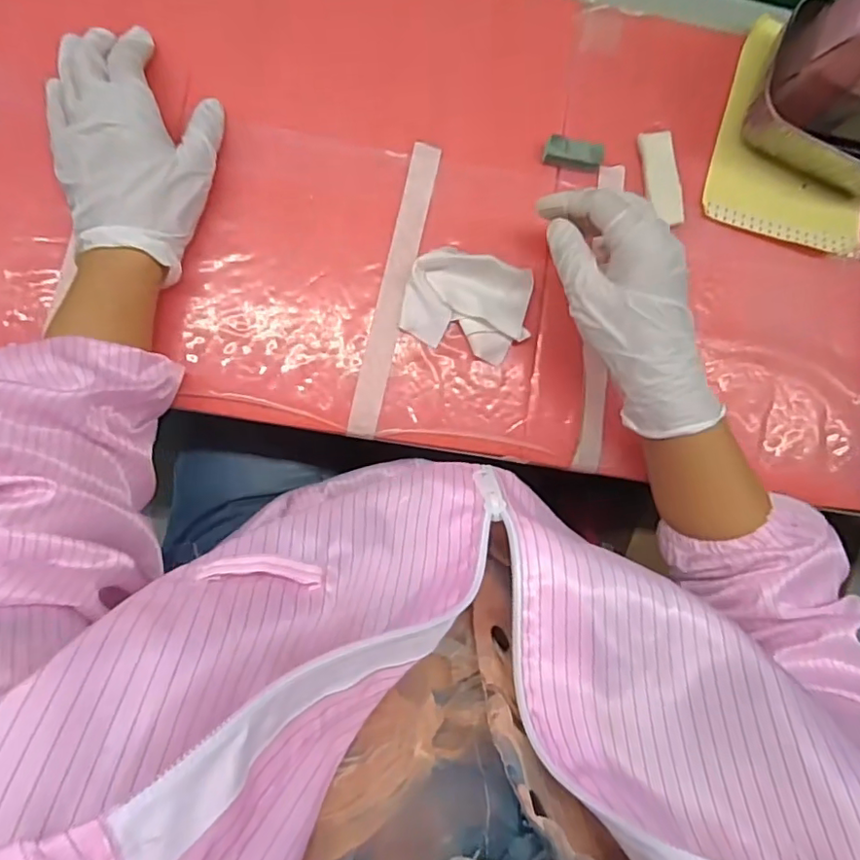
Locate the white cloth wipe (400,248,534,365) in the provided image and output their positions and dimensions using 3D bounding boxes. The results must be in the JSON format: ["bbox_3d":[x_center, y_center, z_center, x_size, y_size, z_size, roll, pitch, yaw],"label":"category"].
[{"bbox_3d":[0.026,-0.086,0.383,0.085,0.023,0.065,9,86,-5],"label":"white cloth wipe"}]

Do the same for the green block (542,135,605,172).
[{"bbox_3d":[0.103,-0.197,0.400,0.041,0.016,0.015,12,86,-5],"label":"green block"}]

